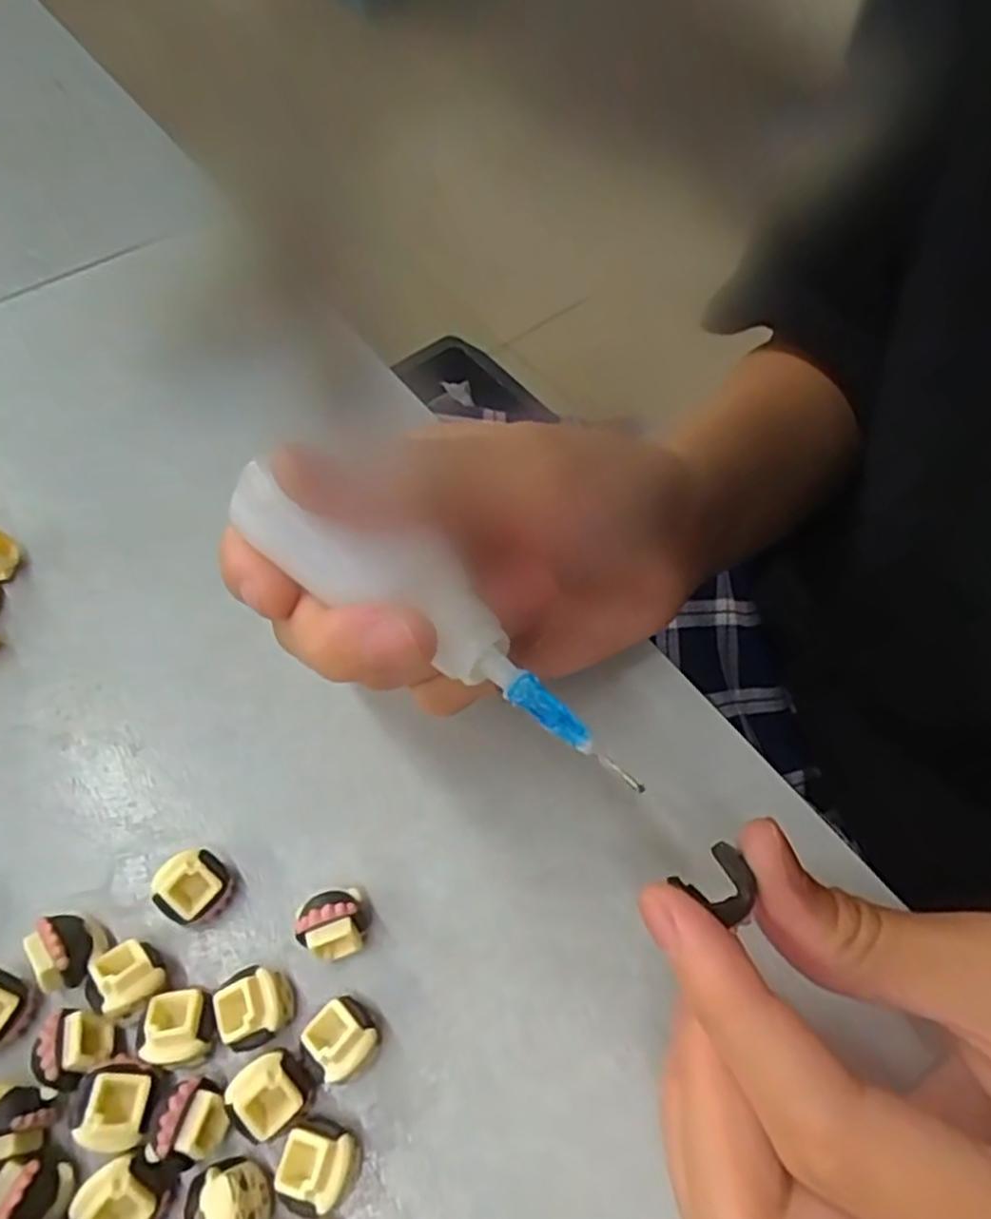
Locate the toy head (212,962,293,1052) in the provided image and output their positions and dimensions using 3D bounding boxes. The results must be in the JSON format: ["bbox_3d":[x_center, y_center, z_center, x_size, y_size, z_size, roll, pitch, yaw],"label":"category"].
[{"bbox_3d":[-0.055,0.091,0.174,0.015,0.013,0.016,-17,63,-13],"label":"toy head"}]

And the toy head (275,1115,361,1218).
[{"bbox_3d":[-0.037,0.116,0.160,0.016,0.015,0.016,28,63,13],"label":"toy head"}]

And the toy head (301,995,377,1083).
[{"bbox_3d":[-0.034,0.097,0.172,0.013,0.015,0.015,-38,69,-22],"label":"toy head"}]

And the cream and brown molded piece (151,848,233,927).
[{"bbox_3d":[-0.073,0.069,0.187,0.017,0.014,0.016,35,64,16],"label":"cream and brown molded piece"}]

